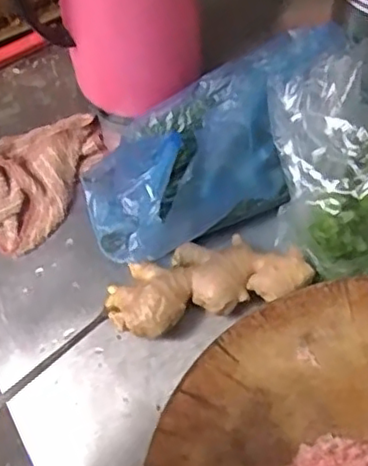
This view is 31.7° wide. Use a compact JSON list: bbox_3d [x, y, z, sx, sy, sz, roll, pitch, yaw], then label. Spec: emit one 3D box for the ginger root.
[{"bbox_3d":[0.020,0.046,0.608,0.183,0.039,0.073,-15,64,-4],"label":"ginger root"}]

